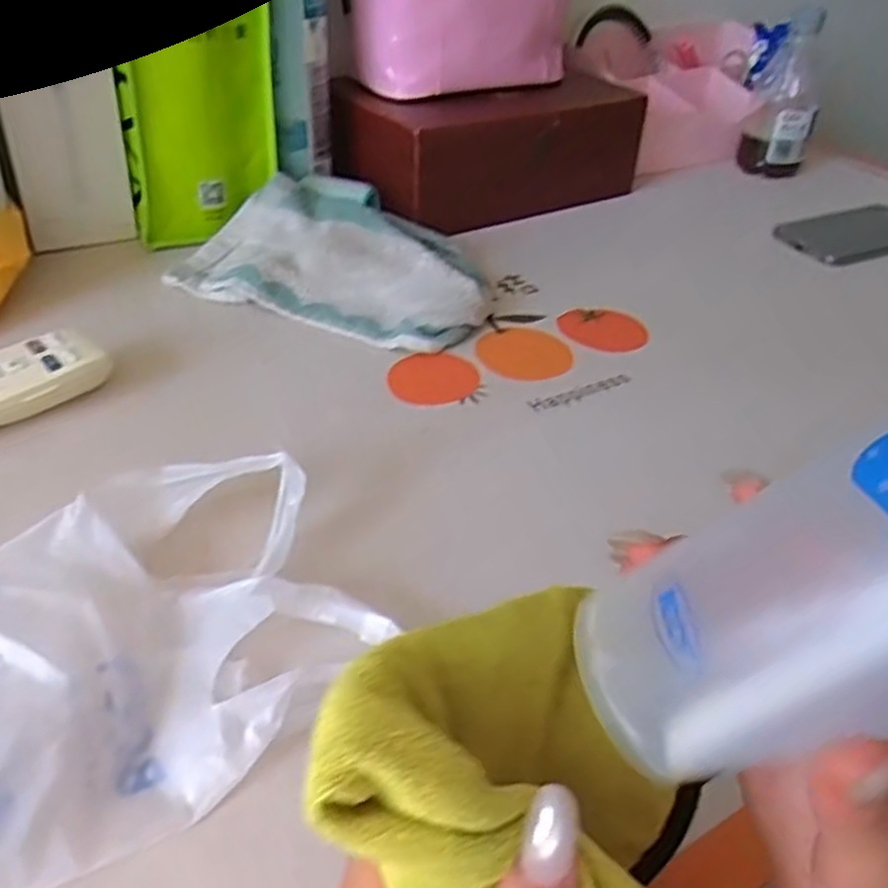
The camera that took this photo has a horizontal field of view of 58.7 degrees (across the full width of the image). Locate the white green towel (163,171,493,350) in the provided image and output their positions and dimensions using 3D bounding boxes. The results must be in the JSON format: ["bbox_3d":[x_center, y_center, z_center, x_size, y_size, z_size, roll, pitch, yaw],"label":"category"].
[{"bbox_3d":[-0.071,-0.144,0.595,0.227,0.041,0.159,16,39,16],"label":"white green towel"}]

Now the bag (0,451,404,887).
[{"bbox_3d":[-0.144,0.085,0.298,0.231,0.037,0.139,-26,47,-33],"label":"bag"}]

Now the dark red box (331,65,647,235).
[{"bbox_3d":[0.037,-0.282,0.713,0.249,0.072,0.164,-21,44,-29],"label":"dark red box"}]

